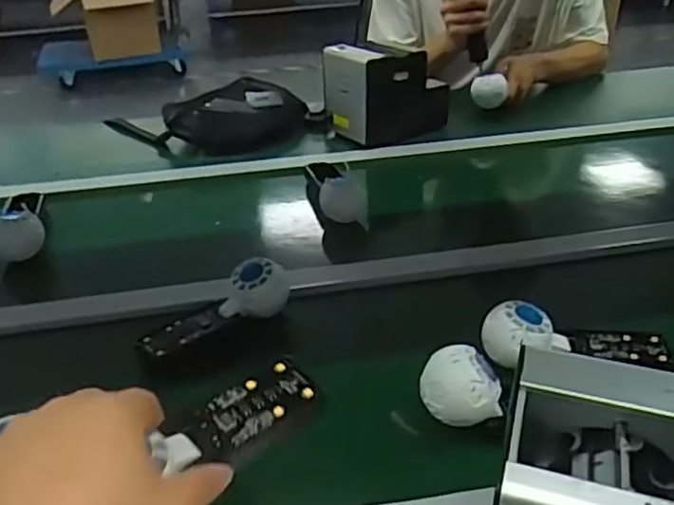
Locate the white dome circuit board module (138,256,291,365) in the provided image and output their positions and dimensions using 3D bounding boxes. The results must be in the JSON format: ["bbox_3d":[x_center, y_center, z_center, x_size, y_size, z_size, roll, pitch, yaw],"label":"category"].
[{"bbox_3d":[-0.123,0.059,0.679,0.172,0.059,0.047,-25,38,-33],"label":"white dome circuit board module"}]

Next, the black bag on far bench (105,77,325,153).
[{"bbox_3d":[-0.159,-0.247,1.181,0.285,0.093,0.106,-5,31,-4],"label":"black bag on far bench"}]

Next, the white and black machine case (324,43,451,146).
[{"bbox_3d":[0.084,-0.288,1.134,0.190,0.138,0.128,-22,36,-29],"label":"white and black machine case"}]

